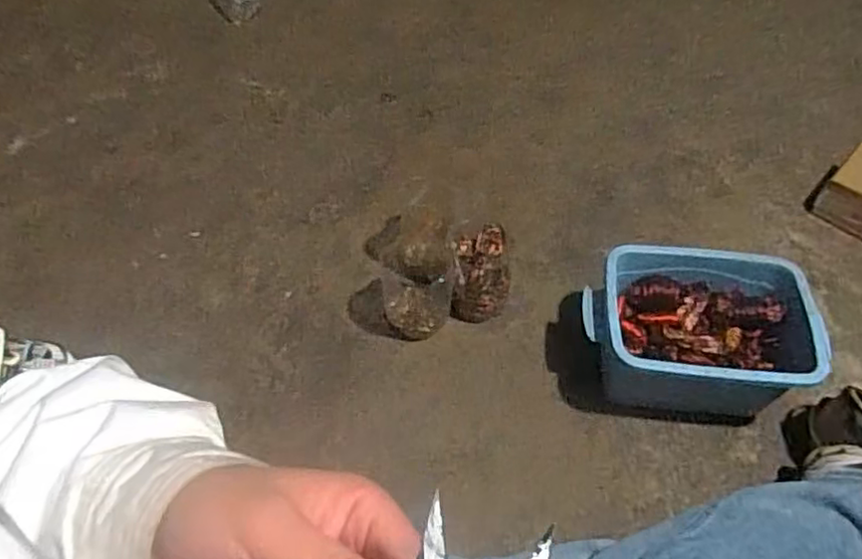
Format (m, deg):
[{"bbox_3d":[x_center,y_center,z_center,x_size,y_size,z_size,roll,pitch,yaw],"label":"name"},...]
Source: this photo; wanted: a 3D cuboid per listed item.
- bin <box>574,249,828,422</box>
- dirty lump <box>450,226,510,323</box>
[{"bbox_3d":[0.349,0.070,0.861,0.280,0.133,0.190,7,55,6],"label":"bin"},{"bbox_3d":[0.077,-0.007,0.984,0.087,0.113,0.101,2,55,3],"label":"dirty lump"}]

